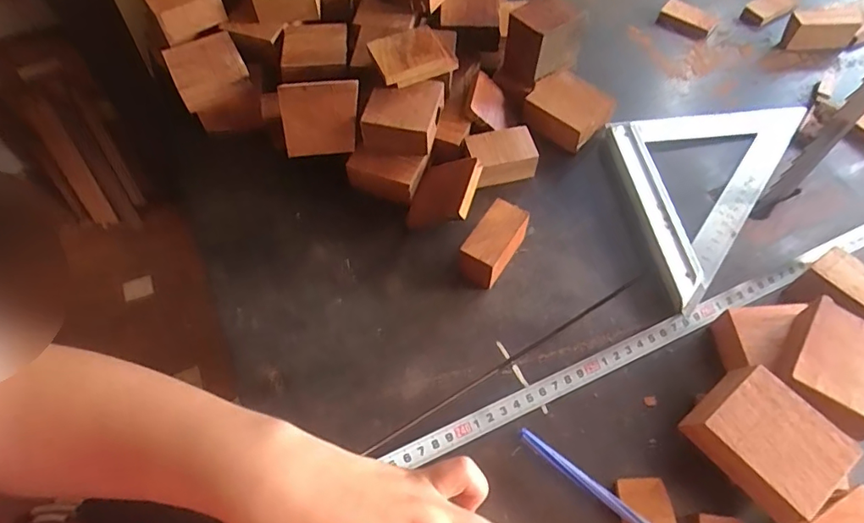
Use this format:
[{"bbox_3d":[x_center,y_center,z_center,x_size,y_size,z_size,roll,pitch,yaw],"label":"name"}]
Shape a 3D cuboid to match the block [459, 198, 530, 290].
[{"bbox_3d":[0.046,-0.012,0.397,0.028,0.036,0.060,29,64,17],"label":"block"}]

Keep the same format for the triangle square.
[{"bbox_3d":[0.250,-0.054,0.431,0.173,0.012,0.180,-6,60,-3],"label":"triangle square"}]

